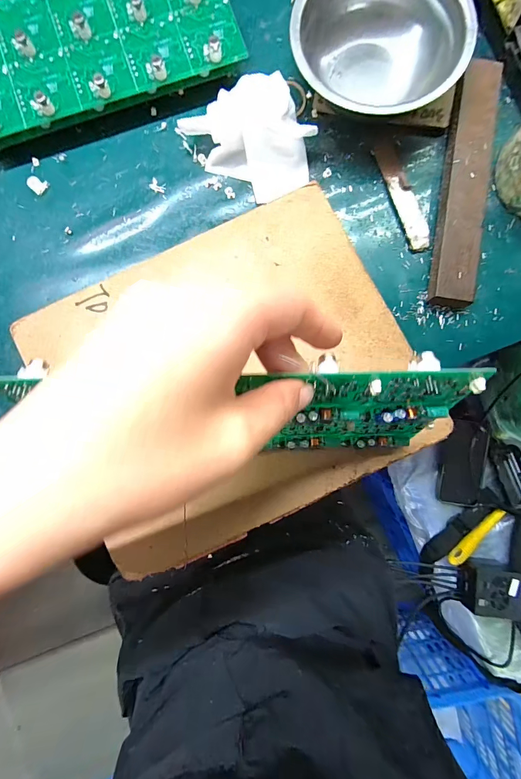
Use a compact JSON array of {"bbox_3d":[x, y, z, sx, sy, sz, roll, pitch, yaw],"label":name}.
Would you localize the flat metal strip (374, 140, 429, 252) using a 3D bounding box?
[{"bbox_3d":[0.116,-0.158,0.269,0.019,0.005,0.096,-18,86,-1],"label":"flat metal strip"}]

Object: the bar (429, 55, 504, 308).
[{"bbox_3d":[0.159,-0.160,0.261,0.034,0.018,0.195,9,86,1],"label":"bar"}]

